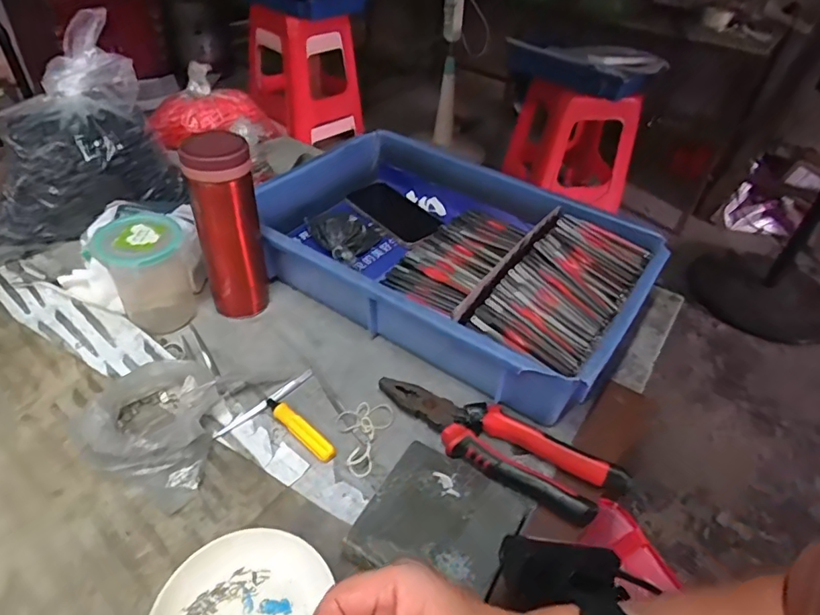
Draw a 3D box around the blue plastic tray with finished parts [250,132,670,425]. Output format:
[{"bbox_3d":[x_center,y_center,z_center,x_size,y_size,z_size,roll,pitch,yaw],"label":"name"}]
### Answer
[{"bbox_3d":[0.041,-0.069,0.628,0.425,0.080,0.292,28,47,22],"label":"blue plastic tray with finished parts"}]

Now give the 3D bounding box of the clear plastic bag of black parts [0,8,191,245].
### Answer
[{"bbox_3d":[-0.399,-0.186,0.621,0.207,0.200,0.139,-29,53,-32],"label":"clear plastic bag of black parts"}]

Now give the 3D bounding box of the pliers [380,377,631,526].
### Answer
[{"bbox_3d":[0.069,0.116,0.470,0.226,0.034,0.061,27,47,21],"label":"pliers"}]

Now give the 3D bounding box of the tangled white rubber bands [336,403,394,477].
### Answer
[{"bbox_3d":[-0.046,0.108,0.473,0.047,0.014,0.075,16,44,10],"label":"tangled white rubber bands"}]

